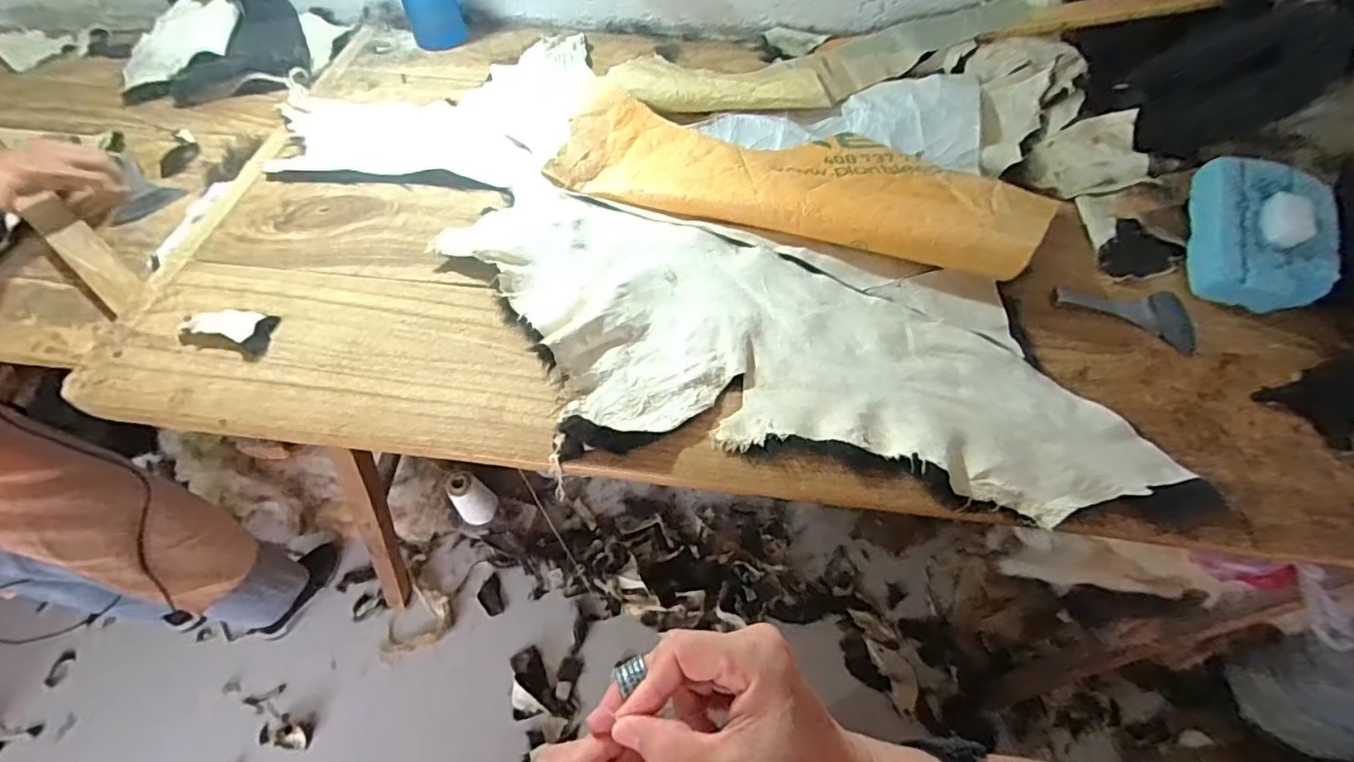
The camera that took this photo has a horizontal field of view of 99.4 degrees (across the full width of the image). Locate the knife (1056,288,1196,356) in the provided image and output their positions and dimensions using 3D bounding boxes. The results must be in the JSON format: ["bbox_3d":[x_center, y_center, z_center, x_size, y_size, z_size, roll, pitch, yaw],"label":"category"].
[{"bbox_3d":[0.479,-0.083,0.607,0.133,0.006,0.069,27,63,19],"label":"knife"}]

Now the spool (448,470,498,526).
[{"bbox_3d":[-0.493,0.275,1.367,0.087,0.186,0.085,-1,57,2],"label":"spool"}]

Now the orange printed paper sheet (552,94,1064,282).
[{"bbox_3d":[0.136,-0.252,0.687,0.562,0.049,0.189,17,60,13],"label":"orange printed paper sheet"}]

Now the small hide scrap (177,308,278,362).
[{"bbox_3d":[-0.475,-0.055,0.608,0.096,0.015,0.053,9,58,8],"label":"small hide scrap"}]

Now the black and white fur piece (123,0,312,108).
[{"bbox_3d":[-0.771,-0.564,0.937,0.284,0.095,0.232,-18,58,-9],"label":"black and white fur piece"}]

